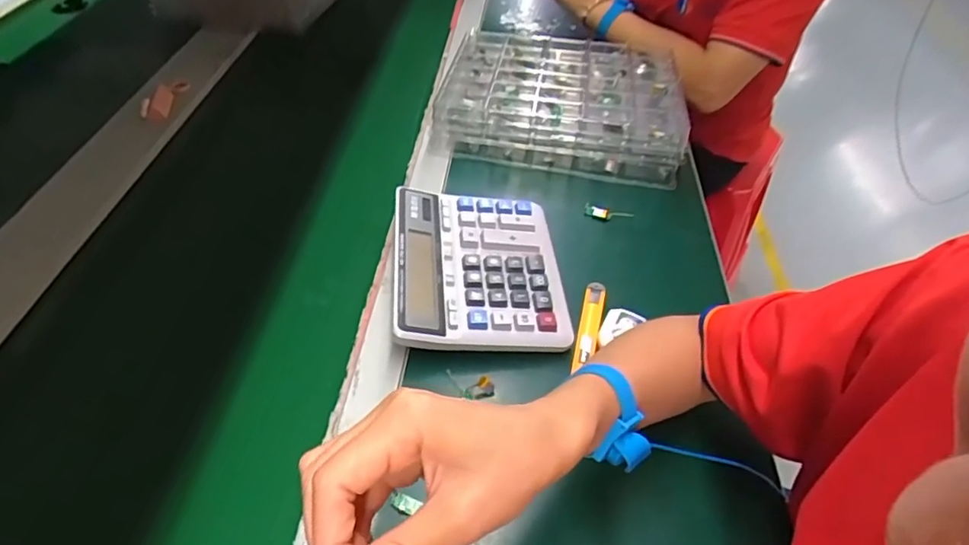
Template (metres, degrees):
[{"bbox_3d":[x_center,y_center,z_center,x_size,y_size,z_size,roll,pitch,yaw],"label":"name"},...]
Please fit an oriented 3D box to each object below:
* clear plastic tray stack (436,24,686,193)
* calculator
[{"bbox_3d":[0.099,-0.232,0.747,0.293,0.068,0.244,8,47,3],"label":"clear plastic tray stack"},{"bbox_3d":[-0.006,-0.007,0.536,0.155,0.044,0.185,-1,47,-6],"label":"calculator"}]

